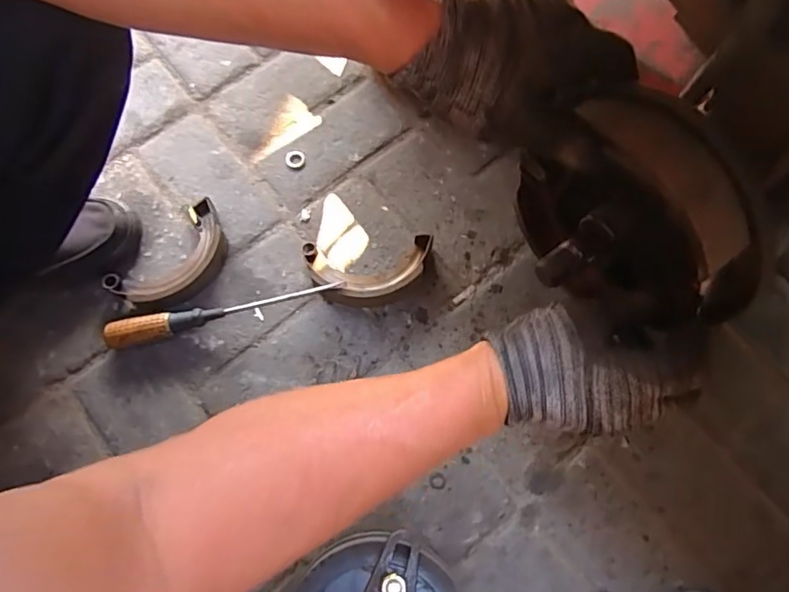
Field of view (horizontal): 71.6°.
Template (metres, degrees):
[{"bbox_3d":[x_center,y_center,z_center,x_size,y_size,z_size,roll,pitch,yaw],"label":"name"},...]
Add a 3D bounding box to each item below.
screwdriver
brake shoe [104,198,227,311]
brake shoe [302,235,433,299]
[{"bbox_3d":[-0.178,0.022,0.580,0.248,0.036,0.028,-10,72,-4],"label":"screwdriver"},{"bbox_3d":[-0.238,-0.039,0.601,0.082,0.027,0.136,35,75,10],"label":"brake shoe"},{"bbox_3d":[-0.028,-0.028,0.591,0.136,0.033,0.067,-4,72,-2],"label":"brake shoe"}]

